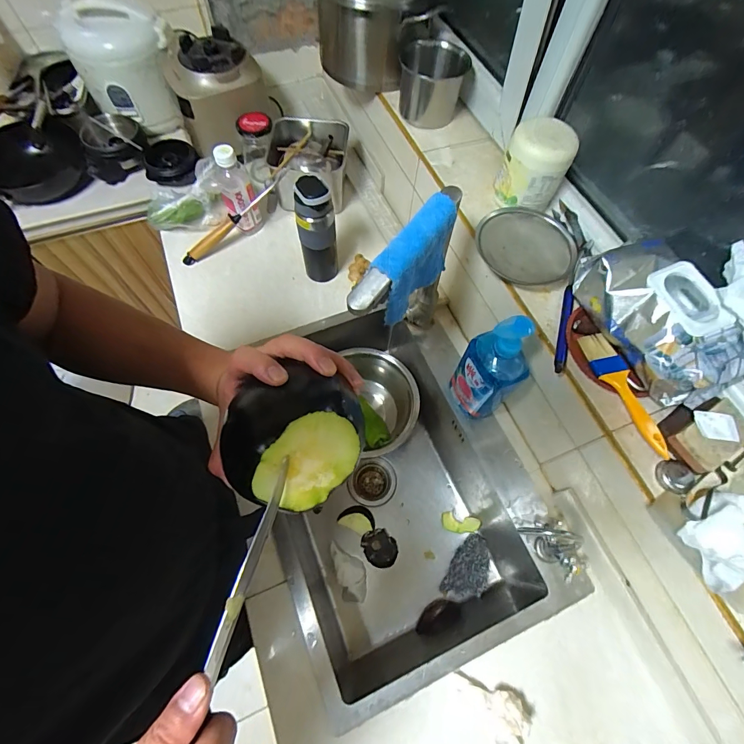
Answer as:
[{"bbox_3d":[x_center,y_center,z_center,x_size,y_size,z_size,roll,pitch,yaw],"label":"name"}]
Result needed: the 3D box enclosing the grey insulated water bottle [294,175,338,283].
[{"bbox_3d":[-0.111,-0.278,0.769,0.070,0.241,0.076,-3,66,-4],"label":"grey insulated water bottle"}]

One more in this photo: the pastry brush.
[{"bbox_3d":[0.337,0.026,0.508,0.044,0.021,0.182,-10,66,-7],"label":"pastry brush"}]

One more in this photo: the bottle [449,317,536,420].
[{"bbox_3d":[0.188,0.000,0.615,0.061,0.260,0.099,-41,73,-18],"label":"bottle"}]

